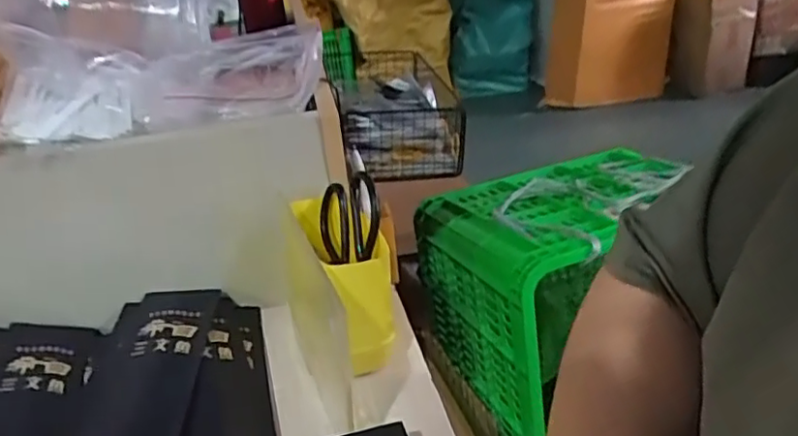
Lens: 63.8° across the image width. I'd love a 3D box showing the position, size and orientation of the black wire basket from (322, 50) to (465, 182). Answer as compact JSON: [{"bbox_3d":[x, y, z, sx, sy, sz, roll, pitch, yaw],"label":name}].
[{"bbox_3d":[-0.013,-0.146,0.853,0.133,0.083,0.250,-9,29,-6],"label":"black wire basket"}]

